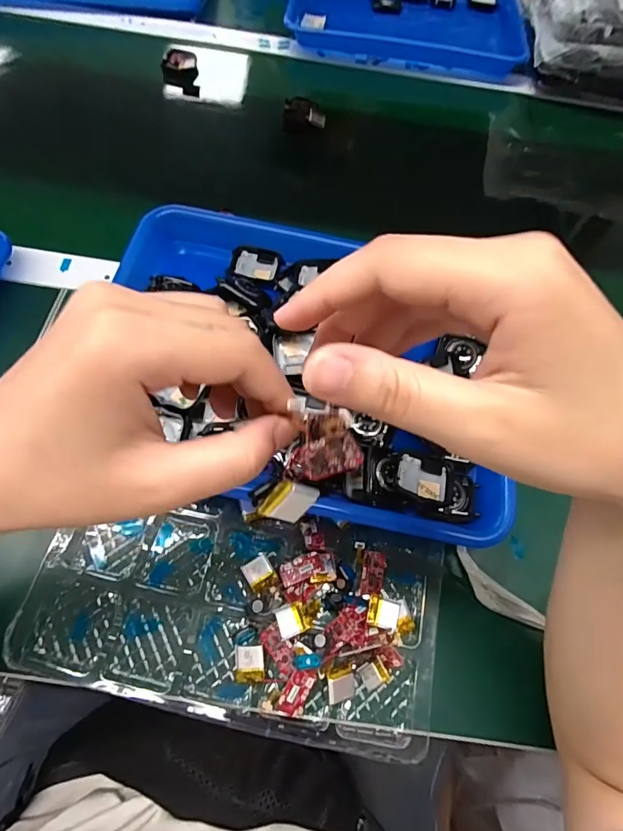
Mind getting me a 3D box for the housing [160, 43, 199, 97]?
[{"bbox_3d":[-0.167,-0.437,0.565,0.043,0.042,0.032,-6,65,-8],"label":"housing"}]

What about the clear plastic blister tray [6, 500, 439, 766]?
[{"bbox_3d":[-0.048,0.122,0.292,0.257,0.021,0.127,11,64,2],"label":"clear plastic blister tray"}]

